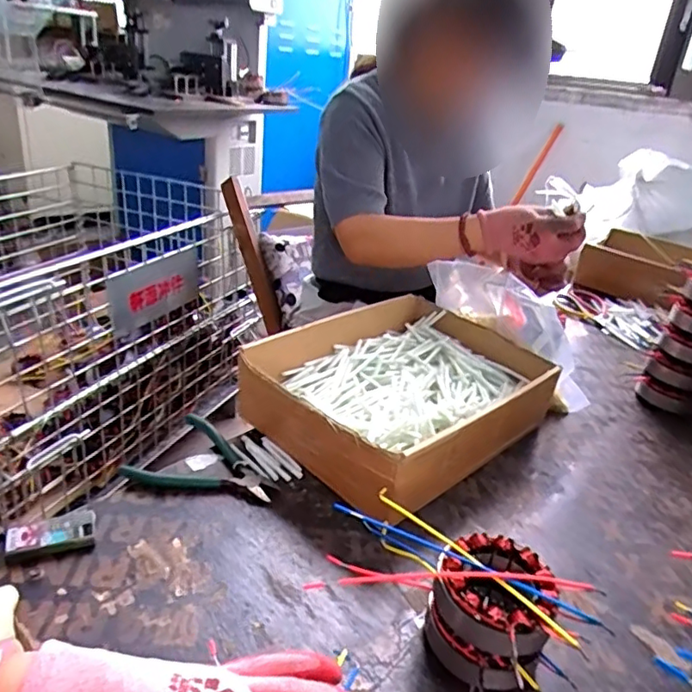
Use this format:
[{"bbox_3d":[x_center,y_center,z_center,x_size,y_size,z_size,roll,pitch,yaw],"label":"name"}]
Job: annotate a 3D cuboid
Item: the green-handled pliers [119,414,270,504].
[{"bbox_3d":[-0.141,0.110,0.589,0.140,0.025,0.092,8,28,3],"label":"green-handled pliers"}]

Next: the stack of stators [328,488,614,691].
[{"bbox_3d":[0.075,0.184,0.452,0.209,0.081,0.094,21,31,25],"label":"stack of stators"}]

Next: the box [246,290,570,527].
[{"bbox_3d":[0.074,0.050,0.691,0.247,0.084,0.334,28,35,34],"label":"box"}]

